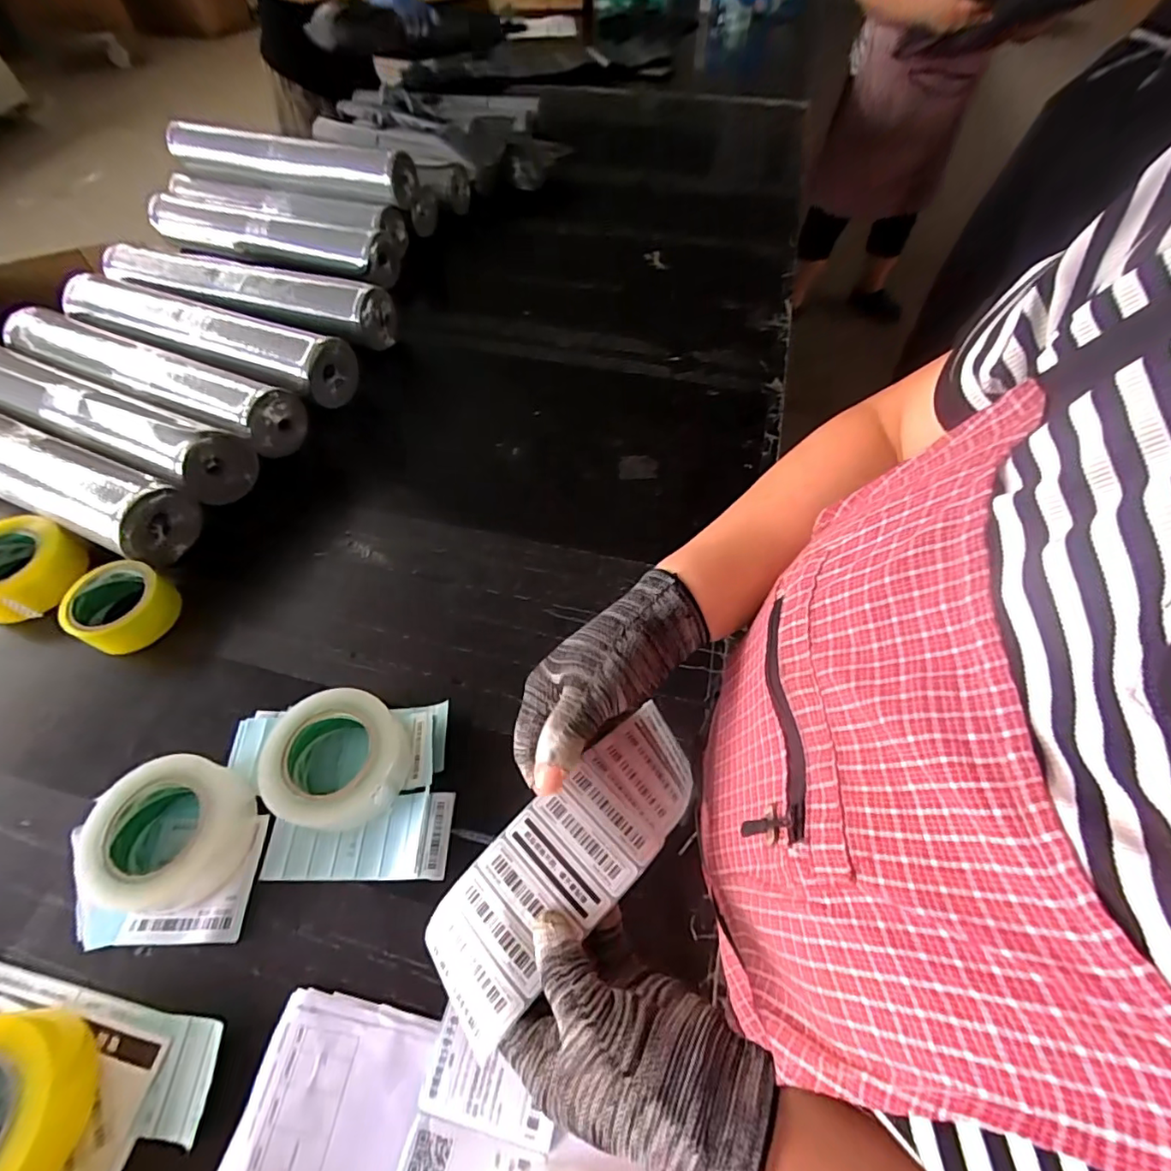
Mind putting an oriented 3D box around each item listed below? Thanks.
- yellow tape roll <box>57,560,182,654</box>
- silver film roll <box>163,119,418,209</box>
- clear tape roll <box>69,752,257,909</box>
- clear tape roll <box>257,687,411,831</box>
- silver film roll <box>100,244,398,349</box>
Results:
[{"bbox_3d":[-0.525,0.026,0.622,0.089,0.057,0.095,-1,55,1],"label":"yellow tape roll"},{"bbox_3d":[-0.587,-0.840,1.087,0.531,0.087,0.085,14,57,11],"label":"silver film roll"},{"bbox_3d":[-0.373,0.221,0.492,0.122,0.057,0.124,-6,56,-3],"label":"clear tape roll"},{"bbox_3d":[-0.233,0.164,0.519,0.118,0.059,0.119,-1,55,1],"label":"clear tape roll"},{"bbox_3d":[-0.578,-0.501,0.932,0.534,0.069,0.085,14,57,11],"label":"silver film roll"}]

